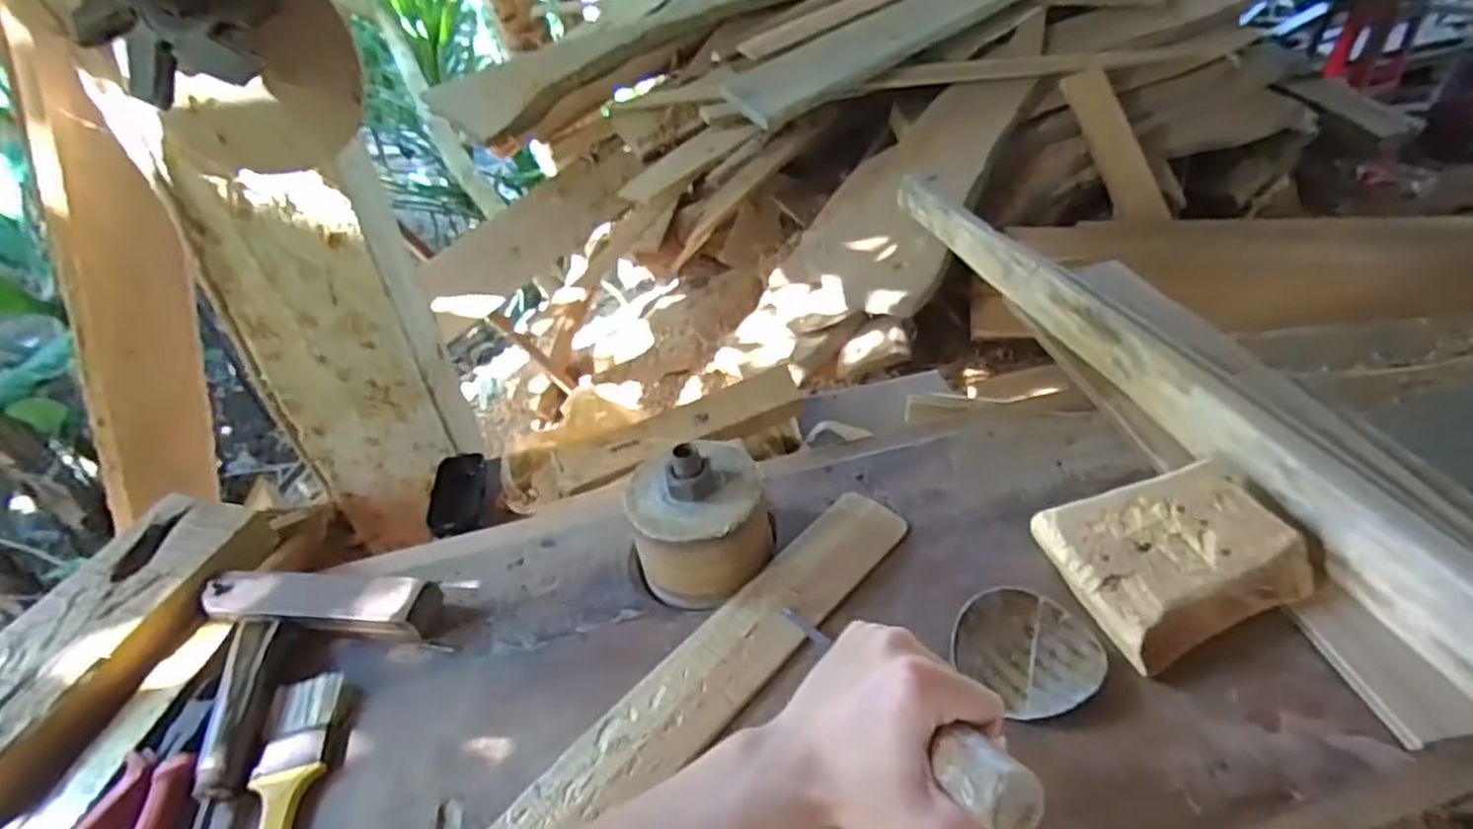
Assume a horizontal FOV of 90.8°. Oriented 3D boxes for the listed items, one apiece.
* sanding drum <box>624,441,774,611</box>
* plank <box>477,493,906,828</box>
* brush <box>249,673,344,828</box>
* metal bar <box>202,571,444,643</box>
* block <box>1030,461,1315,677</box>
[{"bbox_3d":[-0.027,0.071,0.536,0.098,0.094,0.090,-4,39,3],"label":"sanding drum"},{"bbox_3d":[-0.176,0.299,0.365,0.075,0.017,0.833,29,53,35],"label":"plank"},{"bbox_3d":[-0.281,0.243,0.446,0.040,0.012,0.182,-11,39,-6],"label":"brush"},{"bbox_3d":[-0.321,0.145,0.566,0.193,0.024,0.048,2,40,9],"label":"metal bar"},{"bbox_3d":[0.287,0.098,0.484,0.131,0.063,0.111,-12,39,-7],"label":"block"}]

